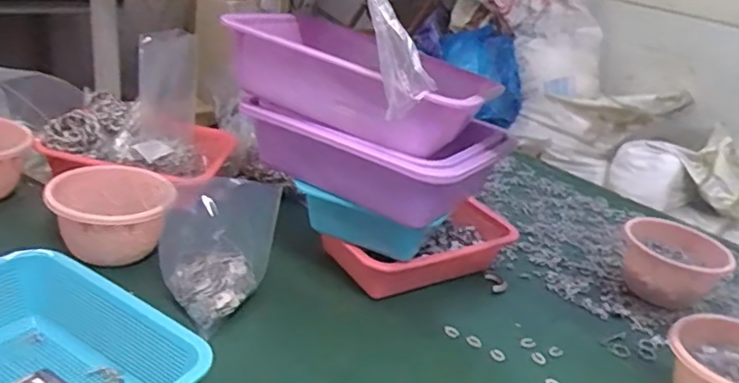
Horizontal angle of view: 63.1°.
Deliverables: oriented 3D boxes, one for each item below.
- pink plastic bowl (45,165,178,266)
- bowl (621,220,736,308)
[{"bbox_3d":[-0.328,0.031,0.763,0.131,0.093,0.136,8,25,-4],"label":"pink plastic bowl"},{"bbox_3d":[0.452,0.110,0.901,0.132,0.086,0.161,29,32,36],"label":"bowl"}]

